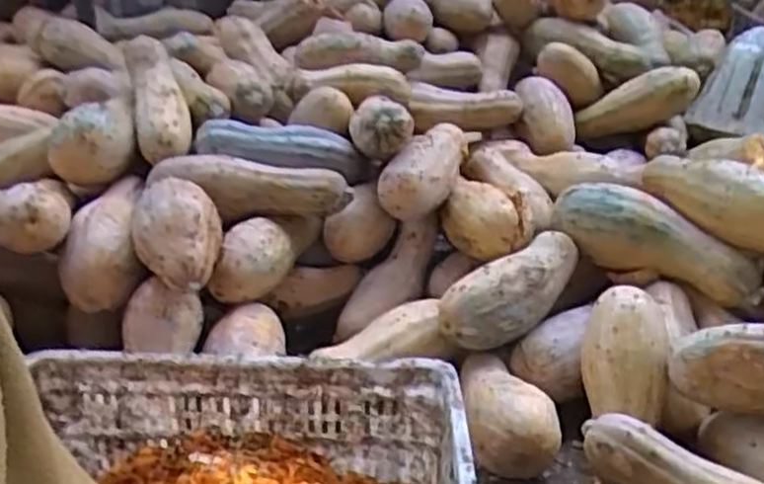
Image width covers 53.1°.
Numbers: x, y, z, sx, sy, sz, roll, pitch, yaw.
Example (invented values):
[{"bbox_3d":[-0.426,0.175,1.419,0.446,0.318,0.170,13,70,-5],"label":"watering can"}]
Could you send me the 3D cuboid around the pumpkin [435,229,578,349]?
[{"bbox_3d":[0.210,0.079,1.213,0.258,0.096,0.094,-32,39,-22],"label":"pumpkin"}]

